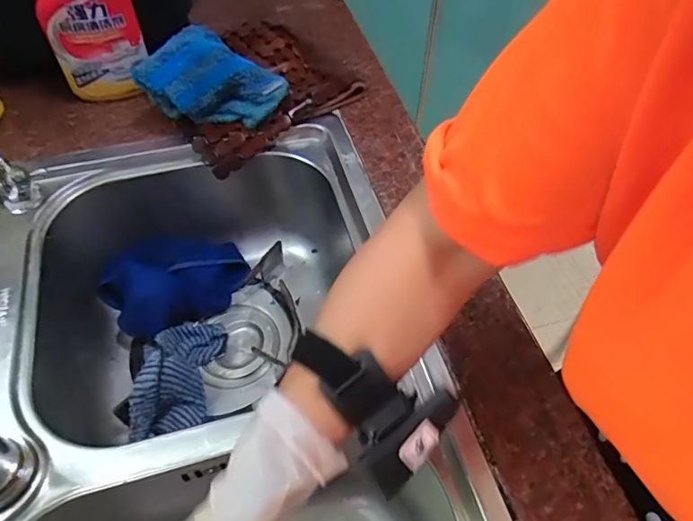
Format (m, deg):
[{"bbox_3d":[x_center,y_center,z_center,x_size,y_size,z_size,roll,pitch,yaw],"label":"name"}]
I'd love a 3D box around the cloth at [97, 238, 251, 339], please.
[{"bbox_3d":[-0.206,0.022,0.631,0.161,0.067,0.089,-31,59,-22],"label":"cloth"}]

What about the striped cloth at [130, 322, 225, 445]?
[{"bbox_3d":[-0.184,0.115,0.568,0.091,0.075,0.133,-10,53,-8],"label":"striped cloth"}]

